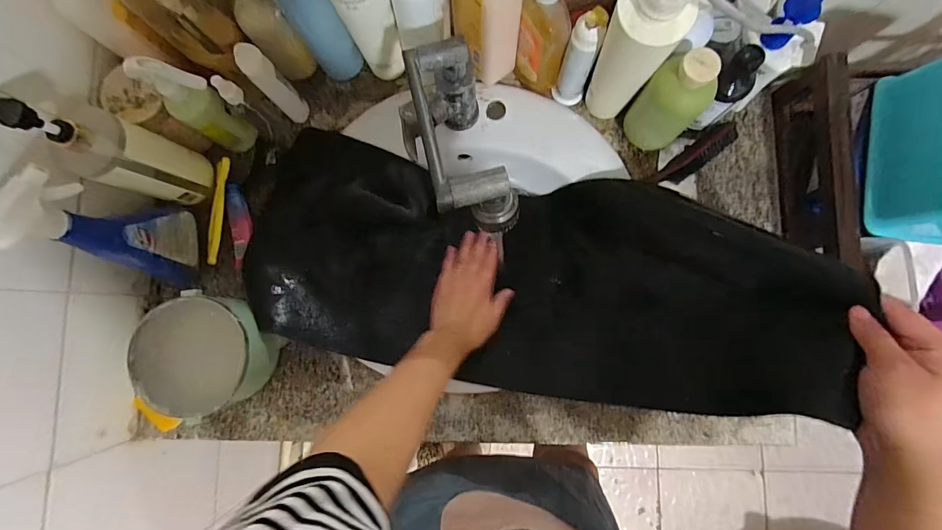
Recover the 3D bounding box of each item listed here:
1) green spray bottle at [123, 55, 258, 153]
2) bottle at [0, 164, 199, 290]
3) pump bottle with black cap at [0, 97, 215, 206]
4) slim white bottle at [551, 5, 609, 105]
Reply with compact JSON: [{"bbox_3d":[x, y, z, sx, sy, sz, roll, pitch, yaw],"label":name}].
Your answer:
[{"bbox_3d":[-0.344,-0.199,0.529,0.048,0.175,0.055,32,86,6],"label":"green spray bottle"},{"bbox_3d":[-0.404,-0.032,0.473,0.043,0.230,0.100,14,84,4],"label":"bottle"},{"bbox_3d":[-0.423,-0.136,0.498,0.088,0.217,0.083,15,84,4],"label":"pump bottle with black cap"},{"bbox_3d":[0.135,-0.256,0.529,0.036,0.155,0.030,27,85,6],"label":"slim white bottle"}]

